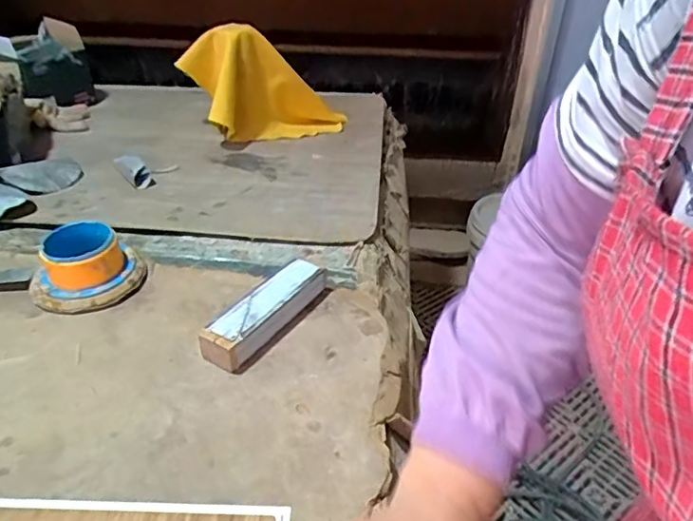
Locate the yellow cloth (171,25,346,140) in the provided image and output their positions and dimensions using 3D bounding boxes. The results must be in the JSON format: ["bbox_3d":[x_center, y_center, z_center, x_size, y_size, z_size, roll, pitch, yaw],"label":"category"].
[{"bbox_3d":[-0.164,-0.346,1.062,0.266,0.204,0.224,-18,38,-28],"label":"yellow cloth"}]

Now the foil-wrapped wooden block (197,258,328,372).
[{"bbox_3d":[-0.077,0.050,0.556,0.044,0.039,0.153,21,36,24],"label":"foil-wrapped wooden block"}]

